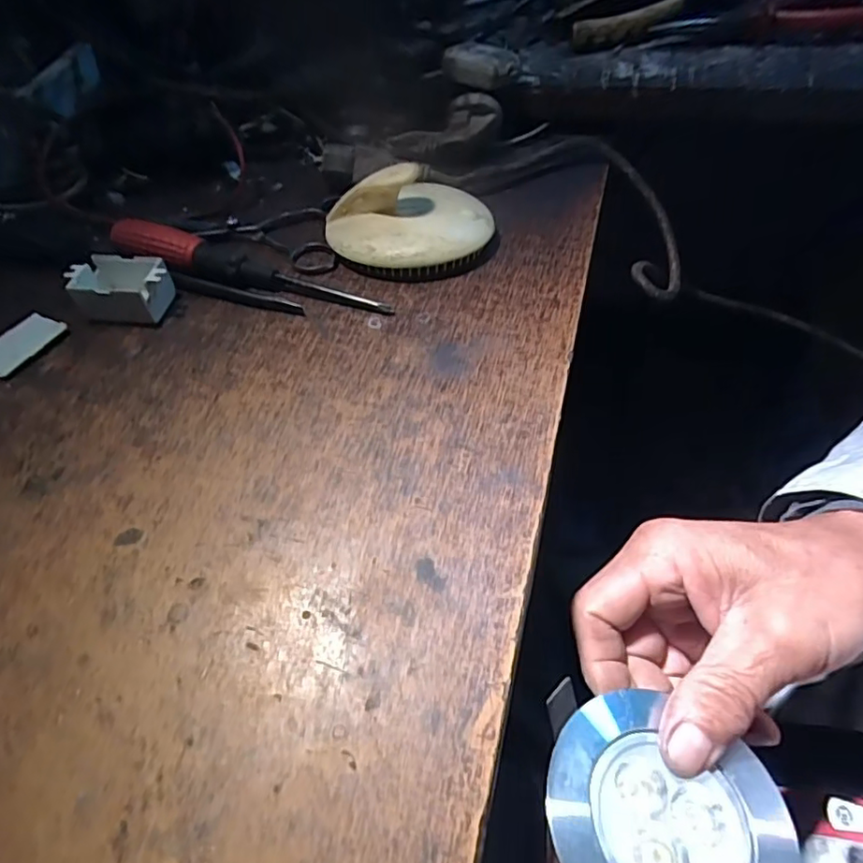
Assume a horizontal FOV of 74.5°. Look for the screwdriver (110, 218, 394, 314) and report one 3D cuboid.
[{"bbox_3d":[-0.099,-0.091,0.306,0.164,0.021,0.023,12,54,12],"label":"screwdriver"}]

